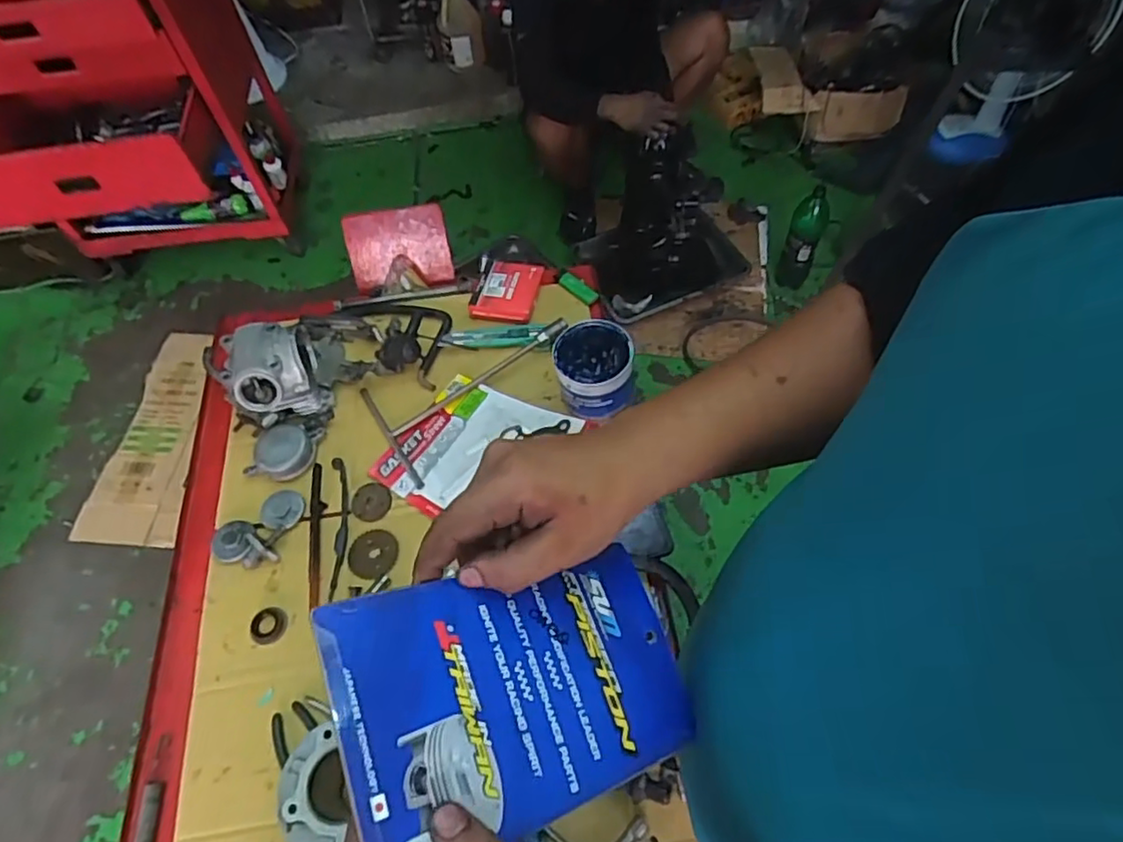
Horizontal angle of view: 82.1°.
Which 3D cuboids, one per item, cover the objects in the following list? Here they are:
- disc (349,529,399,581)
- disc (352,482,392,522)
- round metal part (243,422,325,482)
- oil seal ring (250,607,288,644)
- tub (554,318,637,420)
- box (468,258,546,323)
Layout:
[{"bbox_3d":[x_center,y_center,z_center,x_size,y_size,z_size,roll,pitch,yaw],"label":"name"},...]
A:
[{"bbox_3d":[-0.229,0.162,0.785,0.059,0.009,0.063,-1,59,2],"label":"disc"},{"bbox_3d":[-0.241,0.103,0.821,0.048,0.004,0.053,-19,60,-8],"label":"disc"},{"bbox_3d":[-0.363,0.037,0.846,0.075,0.021,0.081,-1,59,2],"label":"round metal part"},{"bbox_3d":[-0.337,0.236,0.744,0.040,0.007,0.041,-1,59,2],"label":"oil seal ring"},{"bbox_3d":[0.041,-0.068,0.847,0.095,0.073,0.104,-1,59,2],"label":"tub"},{"bbox_3d":[-0.083,-0.198,0.970,0.091,0.028,0.100,8,60,8],"label":"box"}]

